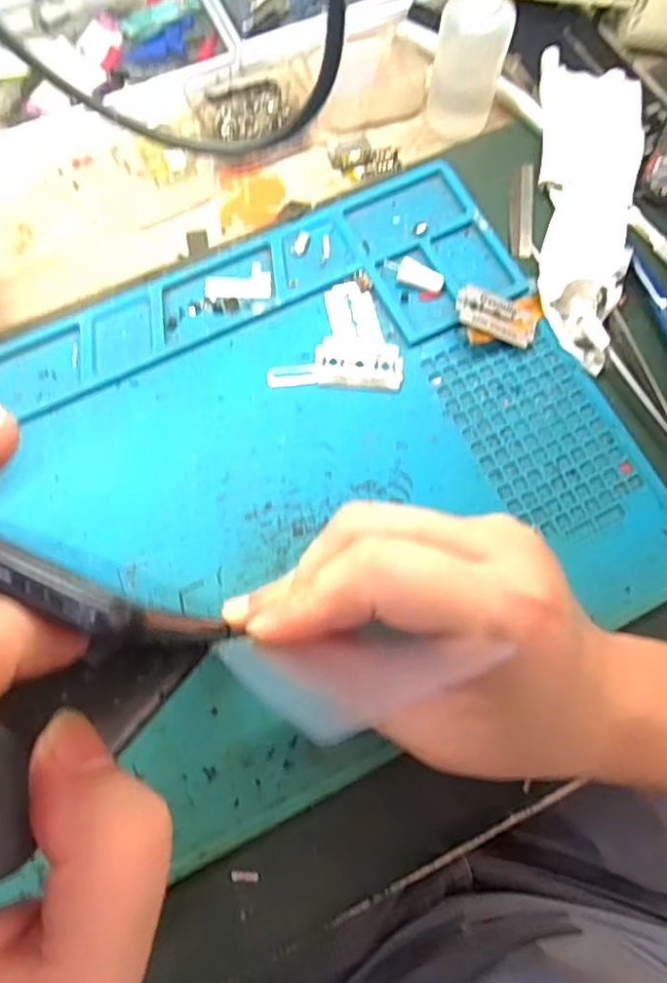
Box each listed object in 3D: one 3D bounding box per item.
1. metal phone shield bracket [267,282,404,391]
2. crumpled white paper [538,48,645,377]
[{"bbox_3d":[0.002,-0.077,0.304,0.062,0.004,0.056,2,75,0],"label":"metal phone shield bracket"},{"bbox_3d":[0.134,-0.153,0.321,0.055,0.015,0.182,7,75,1],"label":"crumpled white paper"}]

